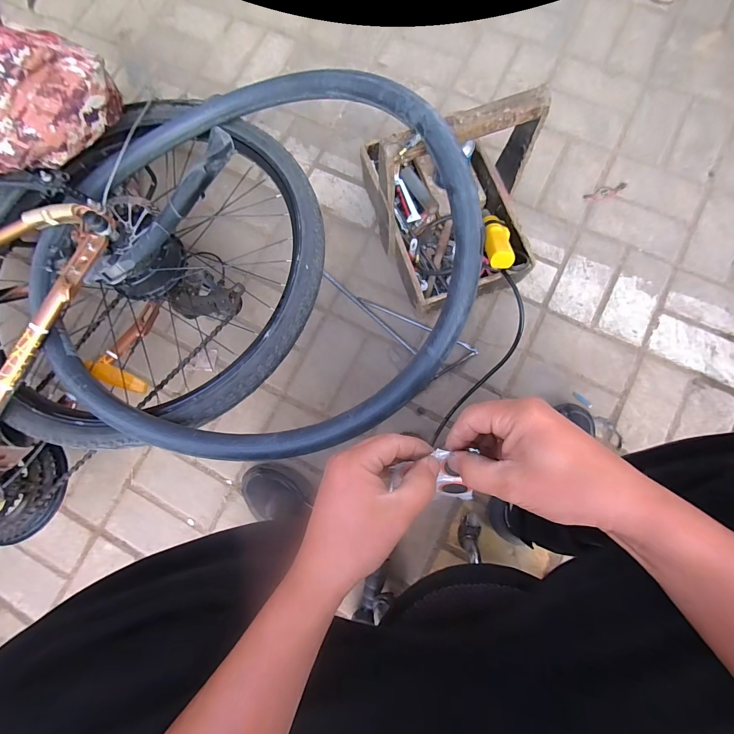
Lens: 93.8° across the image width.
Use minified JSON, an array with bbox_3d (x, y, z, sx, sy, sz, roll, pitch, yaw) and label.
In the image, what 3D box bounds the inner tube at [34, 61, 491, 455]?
[{"bbox_3d":[-0.146,-0.172,0.488,0.589,0.072,0.596,9,83,12],"label":"inner tube"}]

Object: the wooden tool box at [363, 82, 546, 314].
[{"bbox_3d":[0.145,-0.309,0.601,0.241,0.287,0.342,-17,80,1],"label":"wooden tool box"}]

